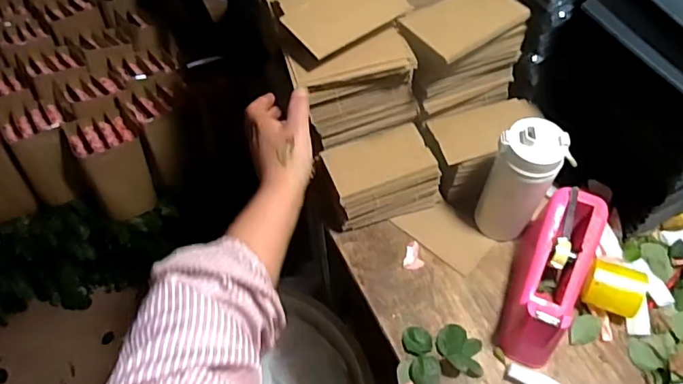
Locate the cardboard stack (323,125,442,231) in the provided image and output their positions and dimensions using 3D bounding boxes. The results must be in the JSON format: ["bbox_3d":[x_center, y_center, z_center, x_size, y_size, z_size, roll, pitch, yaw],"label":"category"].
[{"bbox_3d":[0.056,-0.018,0.730,0.142,0.090,0.083,-19,57,-9],"label":"cardboard stack"}]

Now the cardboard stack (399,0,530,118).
[{"bbox_3d":[0.154,-0.174,0.689,0.144,0.140,0.083,-28,59,-15],"label":"cardboard stack"}]

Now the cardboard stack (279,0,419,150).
[{"bbox_3d":[0.007,-0.164,0.674,0.149,0.155,0.129,-16,56,-7],"label":"cardboard stack"}]

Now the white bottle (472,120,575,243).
[{"bbox_3d":[0.226,-0.008,0.662,0.083,0.182,0.060,23,60,18],"label":"white bottle"}]

